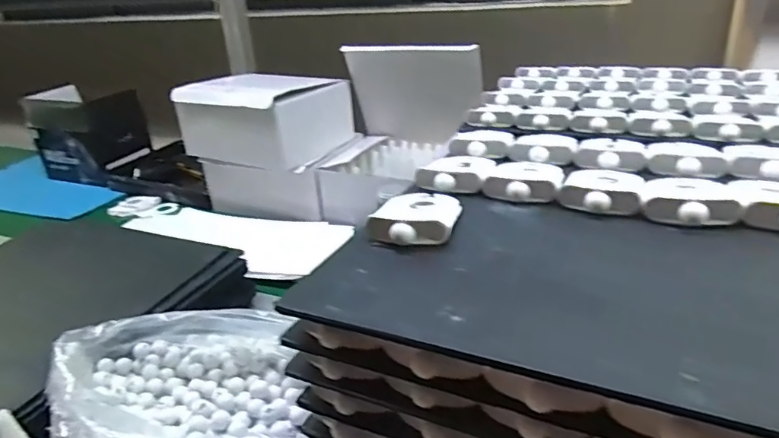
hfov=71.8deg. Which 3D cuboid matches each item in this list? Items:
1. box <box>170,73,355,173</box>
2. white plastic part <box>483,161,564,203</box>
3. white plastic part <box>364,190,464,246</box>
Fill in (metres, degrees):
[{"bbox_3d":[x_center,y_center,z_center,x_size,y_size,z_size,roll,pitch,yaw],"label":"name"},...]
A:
[{"bbox_3d":[-0.222,-0.178,0.955,0.239,0.125,0.215,9,28,27],"label":"box"},{"bbox_3d":[0.114,-0.037,0.448,0.057,0.017,0.086,5,27,19],"label":"white plastic part"},{"bbox_3d":[0.021,-0.006,0.389,0.055,0.016,0.088,4,26,18],"label":"white plastic part"}]

